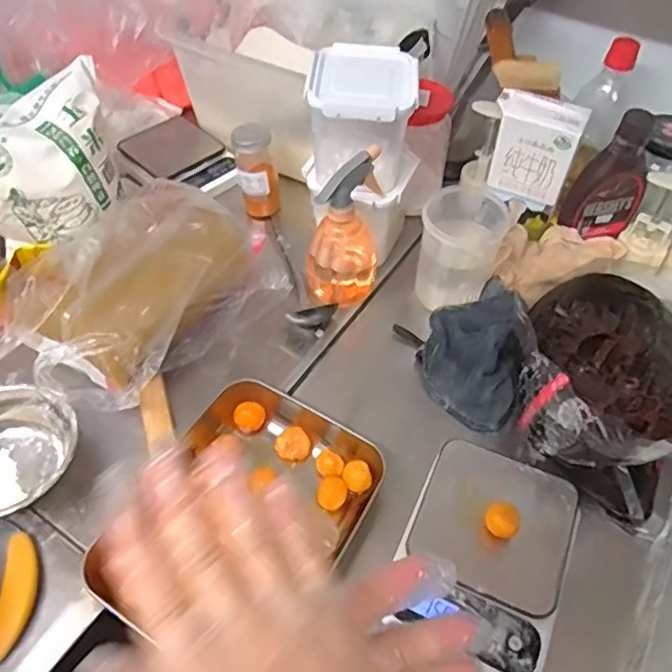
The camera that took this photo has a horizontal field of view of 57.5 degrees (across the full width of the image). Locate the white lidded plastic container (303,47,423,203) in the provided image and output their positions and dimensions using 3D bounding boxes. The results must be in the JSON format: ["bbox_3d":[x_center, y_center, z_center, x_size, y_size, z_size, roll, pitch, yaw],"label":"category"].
[{"bbox_3d":[0.028,-0.238,0.700,0.121,0.127,0.125,1,51,3],"label":"white lidded plastic container"}]

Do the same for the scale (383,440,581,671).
[{"bbox_3d":[0.140,0.201,0.572,0.144,0.036,0.190,19,54,16],"label":"scale"}]

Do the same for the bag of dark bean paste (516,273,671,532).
[{"bbox_3d":[0.277,0.053,0.632,0.178,0.135,0.193,22,54,18],"label":"bag of dark bean paste"}]

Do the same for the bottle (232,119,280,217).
[{"bbox_3d":[-0.107,-0.221,0.831,0.054,0.119,0.042,-6,51,-4],"label":"bottle"}]

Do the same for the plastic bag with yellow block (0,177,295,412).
[{"bbox_3d":[-0.234,-0.058,0.716,0.210,0.100,0.318,32,58,25],"label":"plastic bag with yellow block"}]

